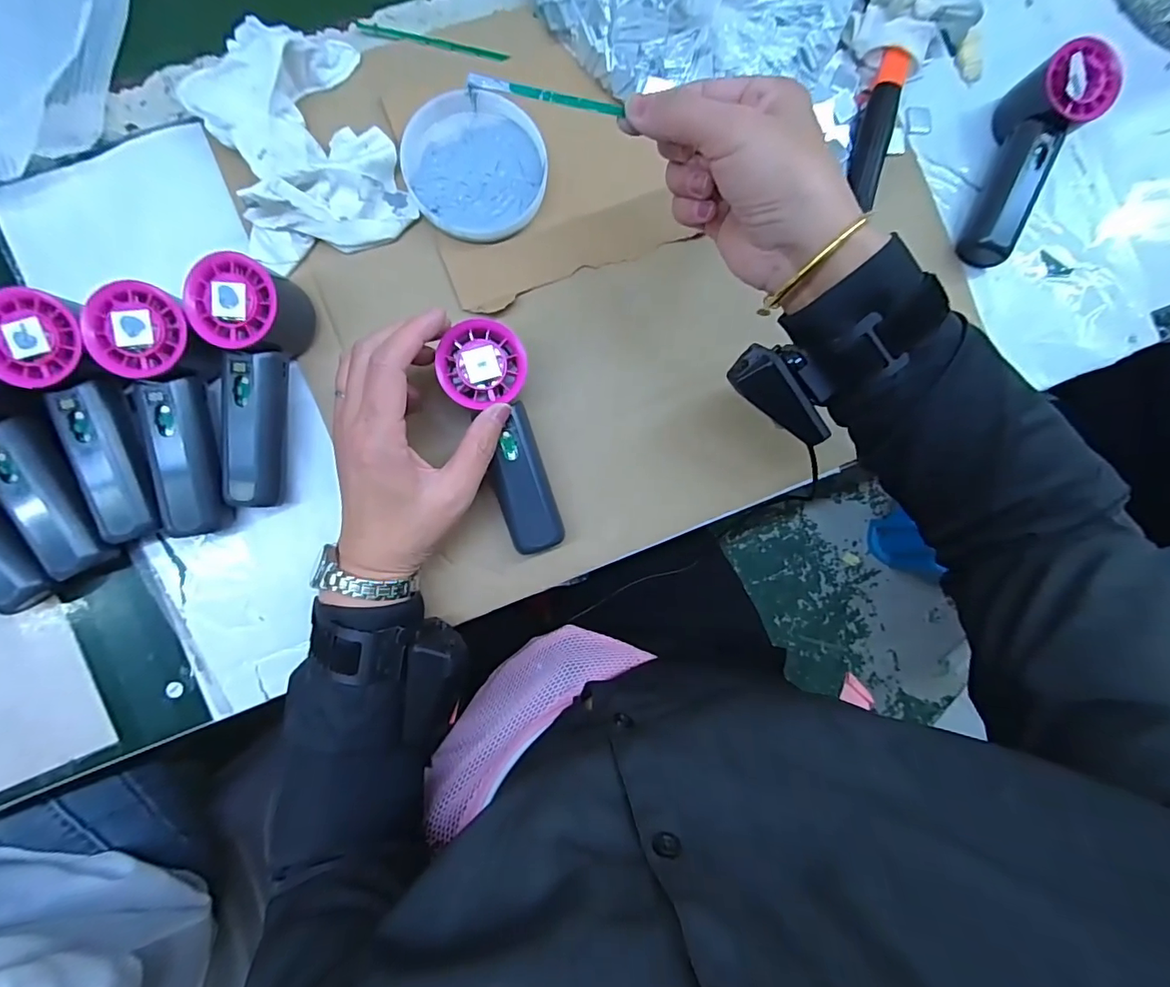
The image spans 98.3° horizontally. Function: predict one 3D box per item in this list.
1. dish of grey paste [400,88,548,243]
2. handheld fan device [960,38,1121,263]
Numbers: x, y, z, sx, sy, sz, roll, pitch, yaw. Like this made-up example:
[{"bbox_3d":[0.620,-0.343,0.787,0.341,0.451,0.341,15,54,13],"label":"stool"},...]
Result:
[{"bbox_3d":[-0.079,-0.236,0.370,0.098,0.017,0.106,0,87,-5],"label":"dish of grey paste"},{"bbox_3d":[0.337,-0.257,0.391,0.051,0.061,0.145,29,85,-3],"label":"handheld fan device"}]

